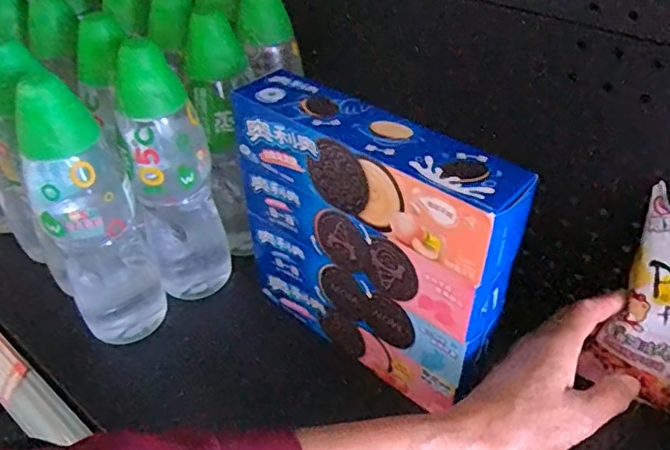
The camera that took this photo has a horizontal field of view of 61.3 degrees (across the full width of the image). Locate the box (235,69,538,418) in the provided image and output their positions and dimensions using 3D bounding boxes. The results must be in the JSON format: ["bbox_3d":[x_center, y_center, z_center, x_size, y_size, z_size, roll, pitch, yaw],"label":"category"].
[{"bbox_3d":[0.024,0.018,0.426,0.212,0.209,0.049,29,49,31],"label":"box"}]

